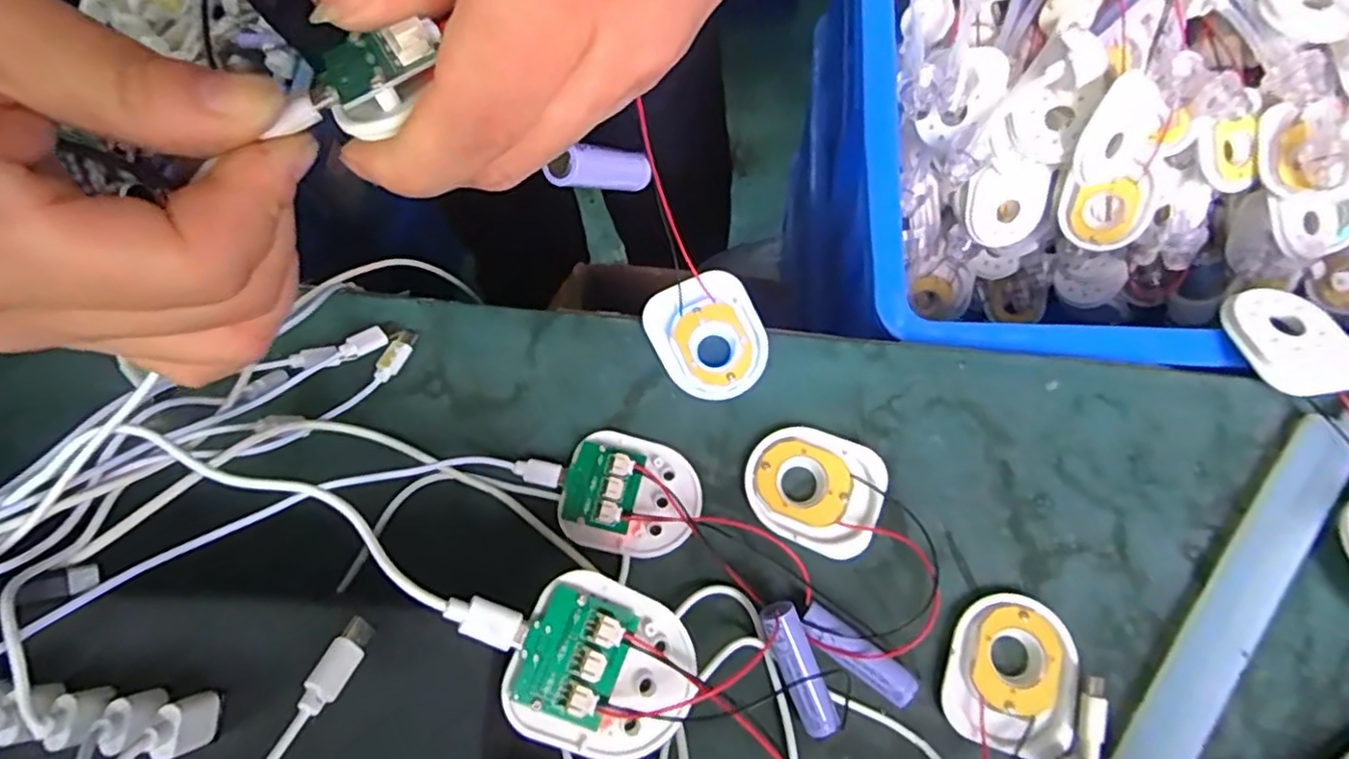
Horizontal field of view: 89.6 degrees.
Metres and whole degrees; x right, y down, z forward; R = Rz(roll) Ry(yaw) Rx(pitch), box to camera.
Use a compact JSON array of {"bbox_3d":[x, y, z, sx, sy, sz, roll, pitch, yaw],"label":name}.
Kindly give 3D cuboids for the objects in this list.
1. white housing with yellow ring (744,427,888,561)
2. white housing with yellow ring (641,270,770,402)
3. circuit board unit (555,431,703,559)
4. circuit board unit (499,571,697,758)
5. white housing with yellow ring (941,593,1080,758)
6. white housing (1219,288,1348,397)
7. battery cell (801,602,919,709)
[{"bbox_3d":[0.059,0.047,0.292,0.056,0.008,0.050,19,77,7],"label":"white housing with yellow ring"},{"bbox_3d":[0.016,-0.019,0.310,0.048,0.013,0.056,-26,76,-4],"label":"white housing with yellow ring"},{"bbox_3d":[-0.018,0.049,0.287,0.058,0.014,0.049,12,77,6],"label":"circuit board unit"},{"bbox_3d":[-0.020,0.089,0.209,0.056,0.012,0.048,28,68,-16],"label":"circuit board unit"},{"bbox_3d":[0.133,0.116,0.269,0.048,0.008,0.057,12,77,6],"label":"white housing with yellow ring"},{"bbox_3d":[0.280,-0.018,0.310,0.044,0.008,0.055,-8,61,1],"label":"white housing"},{"bbox_3d":[0.071,0.109,0.269,0.050,0.012,0.013,35,80,11],"label":"battery cell"}]

